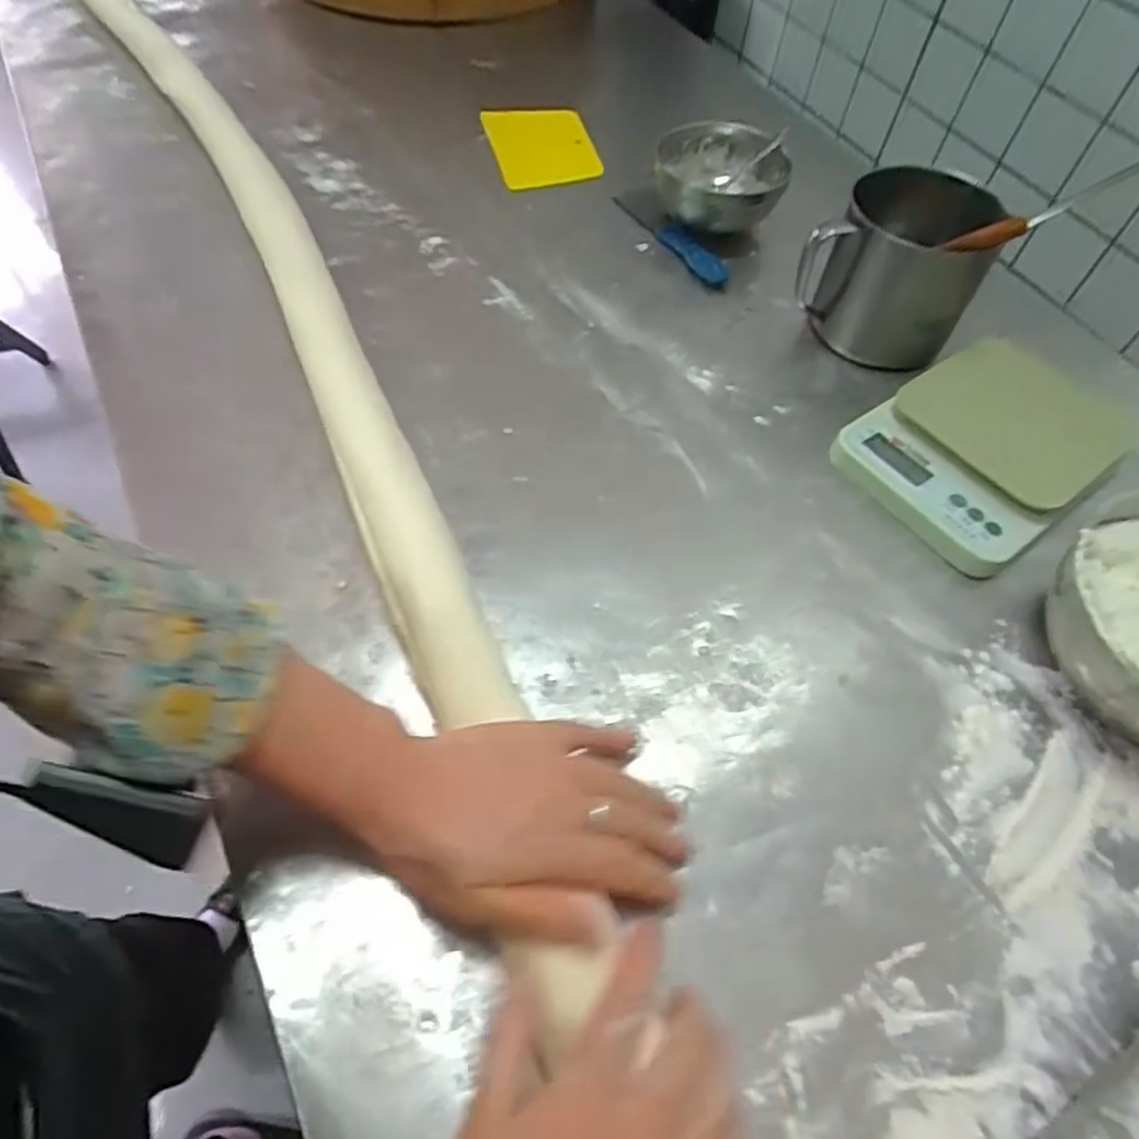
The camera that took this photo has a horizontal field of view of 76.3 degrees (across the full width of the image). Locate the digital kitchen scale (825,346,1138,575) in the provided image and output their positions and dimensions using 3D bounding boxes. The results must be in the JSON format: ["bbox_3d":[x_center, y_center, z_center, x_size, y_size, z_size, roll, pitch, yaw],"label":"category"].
[{"bbox_3d":[0.300,-0.090,0.530,0.173,0.044,0.140,-33,66,-22],"label":"digital kitchen scale"}]

